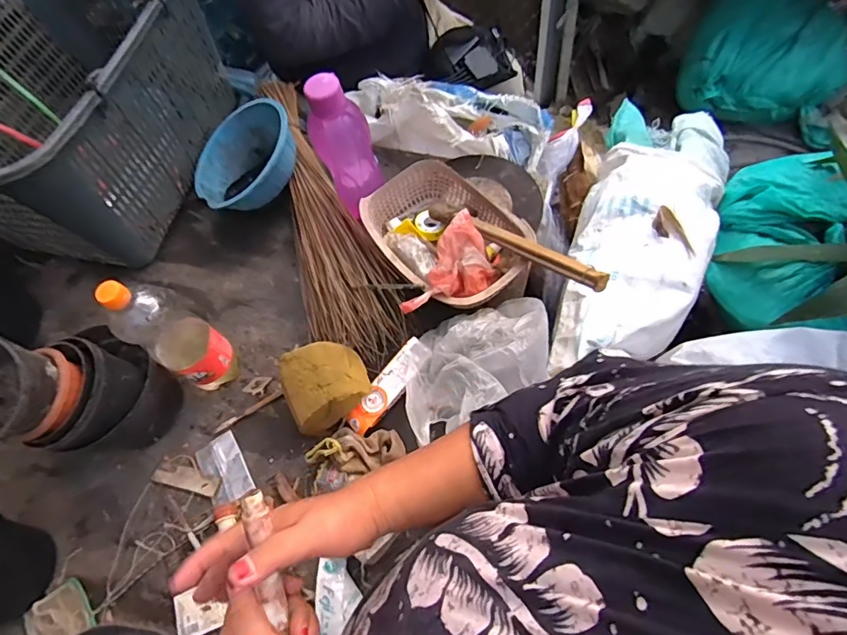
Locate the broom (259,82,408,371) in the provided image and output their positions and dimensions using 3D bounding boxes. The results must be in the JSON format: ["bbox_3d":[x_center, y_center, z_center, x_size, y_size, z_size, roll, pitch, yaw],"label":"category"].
[{"bbox_3d":[-0.183,-0.202,0.880,0.151,0.055,0.657,-18,62,-7],"label":"broom"}]

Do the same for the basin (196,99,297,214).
[{"bbox_3d":[-0.321,-0.294,0.927,0.220,0.083,0.206,-10,69,27],"label":"basin"}]

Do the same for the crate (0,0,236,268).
[{"bbox_3d":[-0.639,-0.385,0.874,0.428,0.295,0.540,13,63,9],"label":"crate"}]

